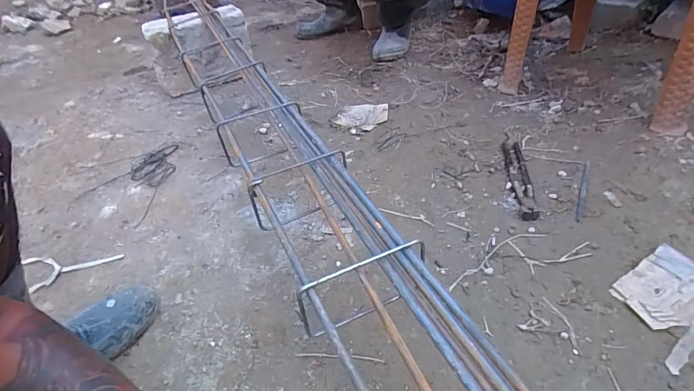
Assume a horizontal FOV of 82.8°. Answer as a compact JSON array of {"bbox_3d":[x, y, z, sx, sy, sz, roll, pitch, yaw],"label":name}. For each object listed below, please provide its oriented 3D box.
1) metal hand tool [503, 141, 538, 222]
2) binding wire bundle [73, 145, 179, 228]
[{"bbox_3d":[0.357,-0.037,0.814,0.039,0.010,0.253,3,43,10],"label":"metal hand tool"},{"bbox_3d":[-0.494,-0.039,0.908,0.182,0.012,0.269,3,43,10],"label":"binding wire bundle"}]

